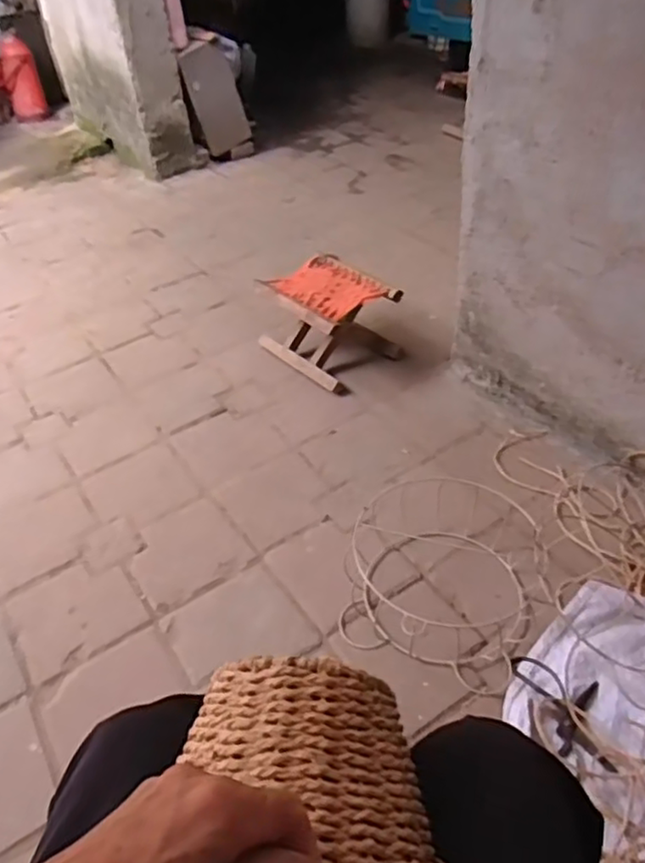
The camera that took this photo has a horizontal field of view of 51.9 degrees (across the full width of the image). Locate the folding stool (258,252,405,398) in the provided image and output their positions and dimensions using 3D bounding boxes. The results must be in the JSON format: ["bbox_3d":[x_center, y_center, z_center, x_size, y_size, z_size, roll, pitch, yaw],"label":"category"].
[{"bbox_3d":[0.010,-0.266,1.607,0.243,0.195,0.280,-32,48,-27],"label":"folding stool"}]

